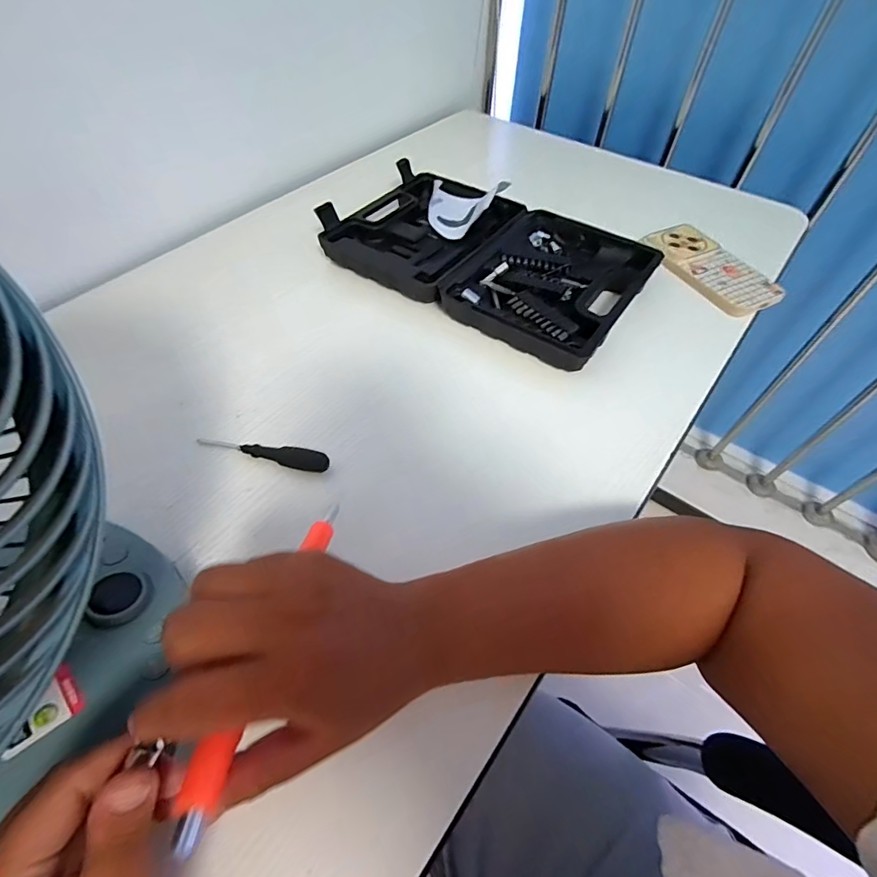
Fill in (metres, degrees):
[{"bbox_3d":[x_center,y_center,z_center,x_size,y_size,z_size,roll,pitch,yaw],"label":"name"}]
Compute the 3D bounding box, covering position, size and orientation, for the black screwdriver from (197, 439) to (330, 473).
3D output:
[{"bbox_3d":[-0.144,0.010,0.371,0.113,0.011,0.016,13,55,8],"label":"black screwdriver"}]

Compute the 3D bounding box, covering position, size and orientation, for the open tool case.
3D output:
[{"bbox_3d":[0.050,-0.217,0.512,0.348,0.043,0.224,30,59,20],"label":"open tool case"}]

